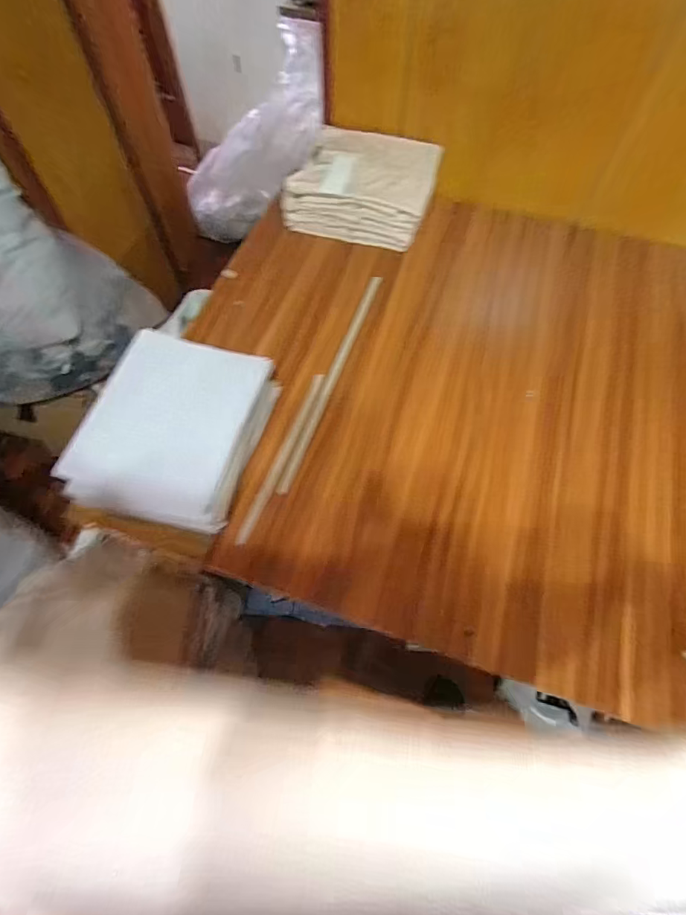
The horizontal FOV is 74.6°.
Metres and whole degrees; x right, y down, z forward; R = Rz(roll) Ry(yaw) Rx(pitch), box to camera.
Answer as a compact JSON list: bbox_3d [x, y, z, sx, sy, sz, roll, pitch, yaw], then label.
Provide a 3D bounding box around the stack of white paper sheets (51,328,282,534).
[{"bbox_3d":[-0.243,-0.041,0.668,0.213,0.117,0.265,13,64,8],"label":"stack of white paper sheets"}]

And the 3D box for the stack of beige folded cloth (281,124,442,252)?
[{"bbox_3d":[0.040,-0.549,0.919,0.288,0.120,0.198,12,64,6],"label":"stack of beige folded cloth"}]

